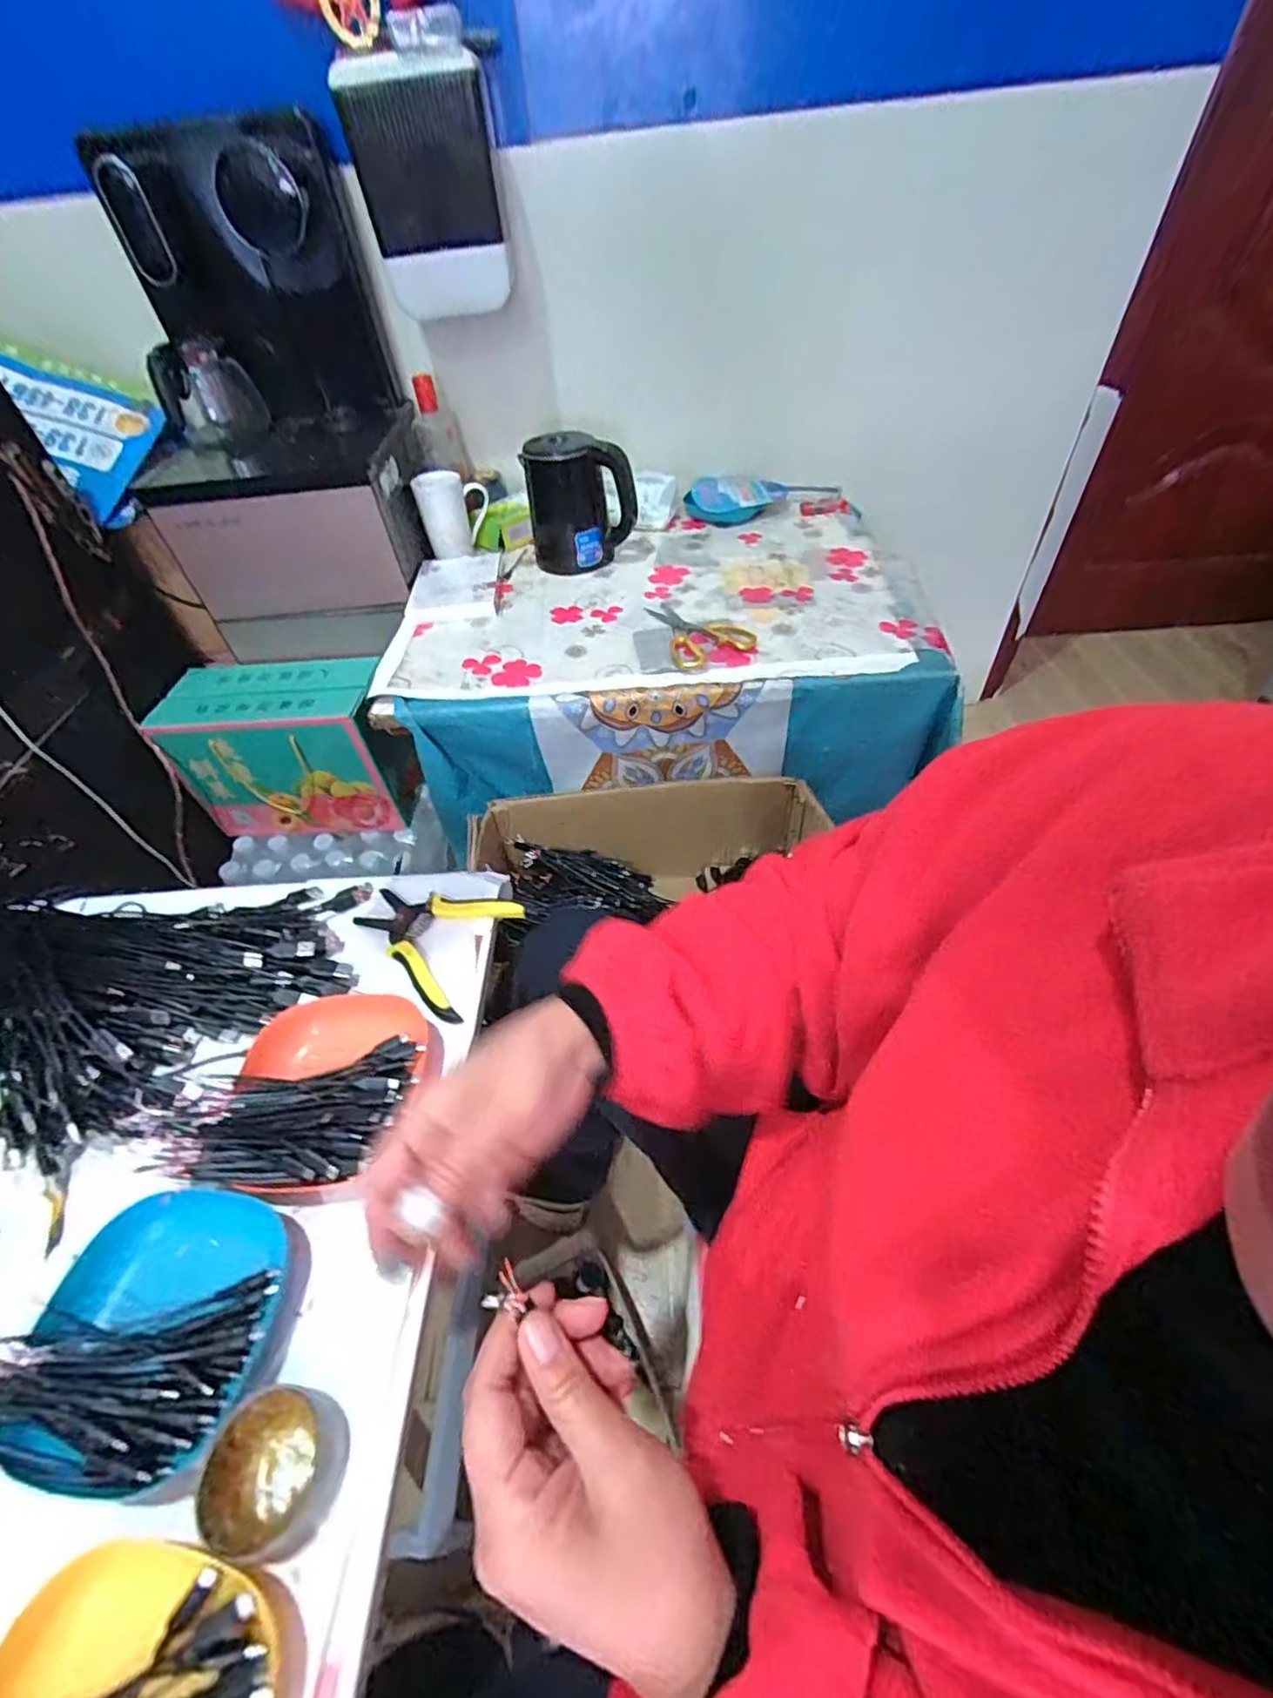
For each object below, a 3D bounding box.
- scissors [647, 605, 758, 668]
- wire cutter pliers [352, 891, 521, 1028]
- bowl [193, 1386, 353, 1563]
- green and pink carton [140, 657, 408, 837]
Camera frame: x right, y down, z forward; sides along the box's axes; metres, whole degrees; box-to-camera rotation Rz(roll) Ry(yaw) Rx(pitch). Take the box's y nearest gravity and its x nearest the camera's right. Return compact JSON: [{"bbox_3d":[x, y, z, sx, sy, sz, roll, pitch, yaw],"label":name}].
[{"bbox_3d":[0.077,-0.299,0.853,0.113,0.005,0.165,-21,50,-13],"label":"scissors"},{"bbox_3d":[-0.188,0.078,0.561,0.145,0.011,0.116,16,52,18],"label":"wire cutter pliers"},{"bbox_3d":[-0.188,0.323,0.331,0.066,0.029,0.060,11,50,14],"label":"bowl"},{"bbox_3d":[-0.557,-0.164,1.053,0.324,0.238,0.156,-4,48,2],"label":"green and pink carton"}]

